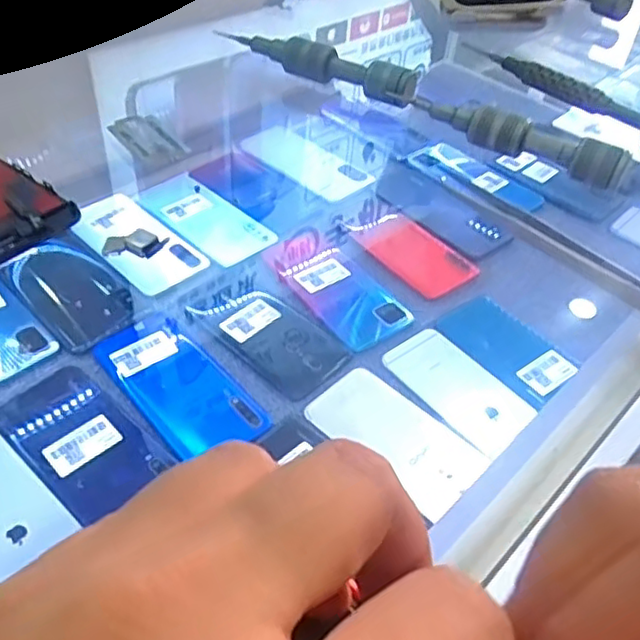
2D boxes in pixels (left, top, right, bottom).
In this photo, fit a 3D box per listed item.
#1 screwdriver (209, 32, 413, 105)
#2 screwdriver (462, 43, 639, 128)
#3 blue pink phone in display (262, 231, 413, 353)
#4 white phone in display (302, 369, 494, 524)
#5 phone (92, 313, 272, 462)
[{"bbox_3d":[-0.005,-0.128,0.316,0.108,0.016,0.013,22,48,17],"label":"screwdriver"},{"bbox_3d":[0.120,-0.116,0.316,0.010,0.015,0.122,-27,53,-28],"label":"screwdriver"},{"bbox_3d":[0.014,-0.034,0.619,0.074,0.007,0.160,-26,52,-26],"label":"blue pink phone in display"},{"bbox_3d":[0.057,0.089,0.497,0.069,0.010,0.135,-32,55,-31],"label":"white phone in display"},{"bbox_3d":[-0.118,0.051,0.529,0.074,0.006,0.158,-30,54,-29],"label":"phone"}]

